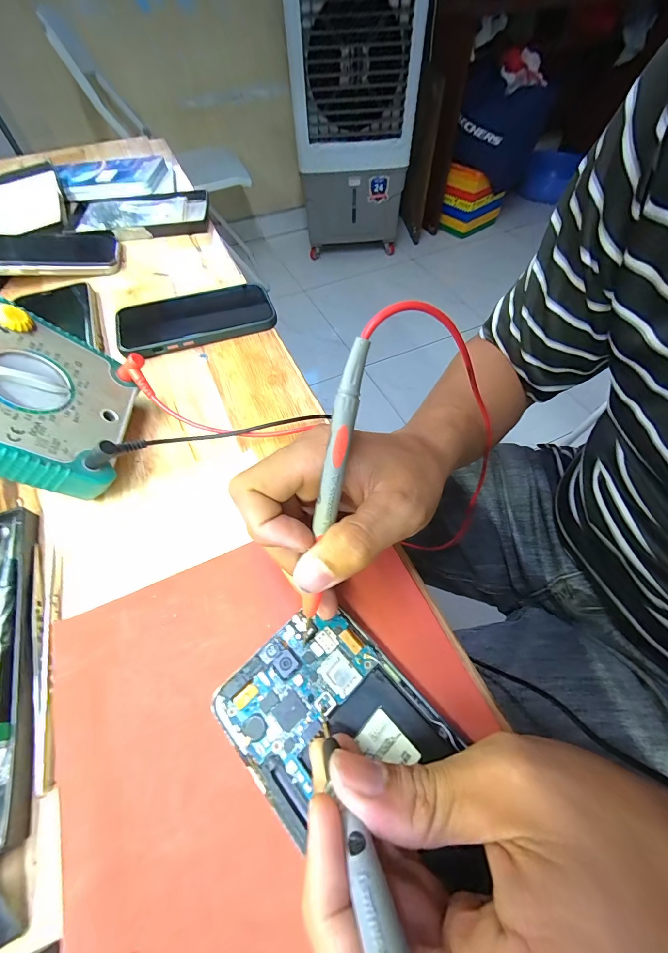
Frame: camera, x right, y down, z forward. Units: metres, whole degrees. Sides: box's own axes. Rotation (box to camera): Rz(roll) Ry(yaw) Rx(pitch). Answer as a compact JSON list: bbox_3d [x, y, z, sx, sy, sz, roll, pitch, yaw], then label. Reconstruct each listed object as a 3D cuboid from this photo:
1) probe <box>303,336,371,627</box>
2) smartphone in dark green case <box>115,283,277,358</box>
[{"bbox_3d":[-0.002,0.012,0.159,0.009,0.141,0.009,14,23,8],"label":"probe"},{"bbox_3d":[-0.136,-0.158,0.344,0.145,0.017,0.074,-18,60,-9],"label":"smartphone in dark green case"}]

